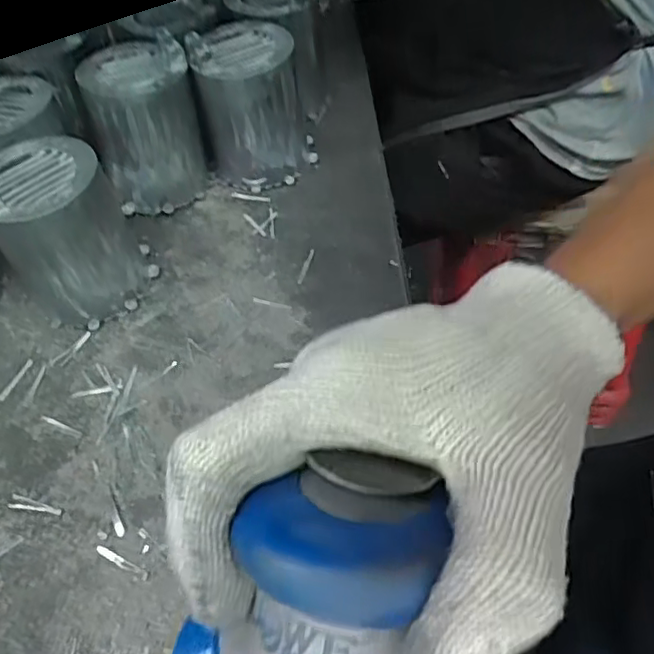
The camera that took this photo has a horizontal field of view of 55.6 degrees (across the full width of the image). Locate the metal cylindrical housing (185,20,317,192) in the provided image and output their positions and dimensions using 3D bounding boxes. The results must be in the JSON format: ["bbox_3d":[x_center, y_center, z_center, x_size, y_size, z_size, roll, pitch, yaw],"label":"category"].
[{"bbox_3d":[-0.062,-0.196,0.543,0.090,0.120,0.084,-2,52,3],"label":"metal cylindrical housing"}]

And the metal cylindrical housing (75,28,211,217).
[{"bbox_3d":[-0.156,-0.177,0.532,0.085,0.133,0.093,-2,52,3],"label":"metal cylindrical housing"}]

